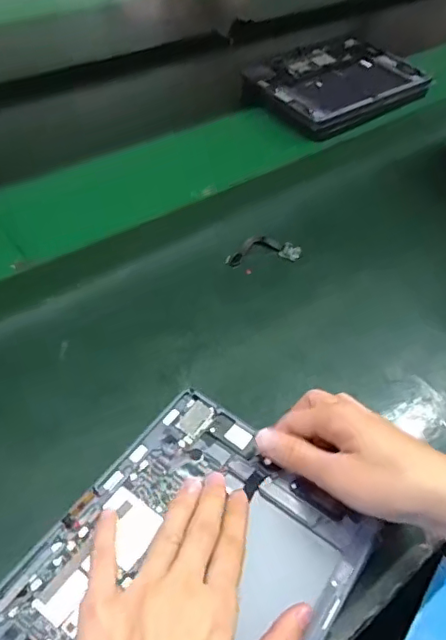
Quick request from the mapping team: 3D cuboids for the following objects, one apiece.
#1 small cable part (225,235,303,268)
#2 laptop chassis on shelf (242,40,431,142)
[{"bbox_3d":[0.040,-0.072,0.572,0.083,0.007,0.037,-9,50,-15],"label":"small cable part"},{"bbox_3d":[0.164,-0.344,0.802,0.271,0.027,0.182,-32,59,-30],"label":"laptop chassis on shelf"}]

